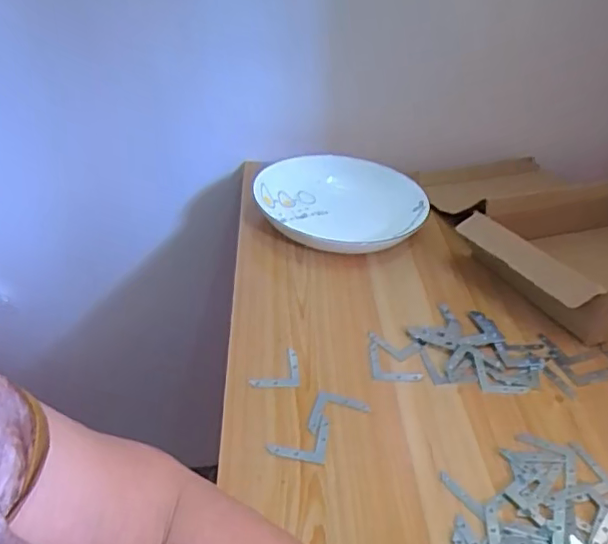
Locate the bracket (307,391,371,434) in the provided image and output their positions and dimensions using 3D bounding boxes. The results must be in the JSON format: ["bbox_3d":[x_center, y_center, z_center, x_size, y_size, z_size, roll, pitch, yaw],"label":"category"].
[{"bbox_3d":[0.026,0.109,0.430,0.040,0.004,0.039,14,37,10],"label":"bracket"}]

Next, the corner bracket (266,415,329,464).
[{"bbox_3d":[-0.003,0.119,0.414,0.041,0.004,0.038,9,36,3],"label":"corner bracket"}]

